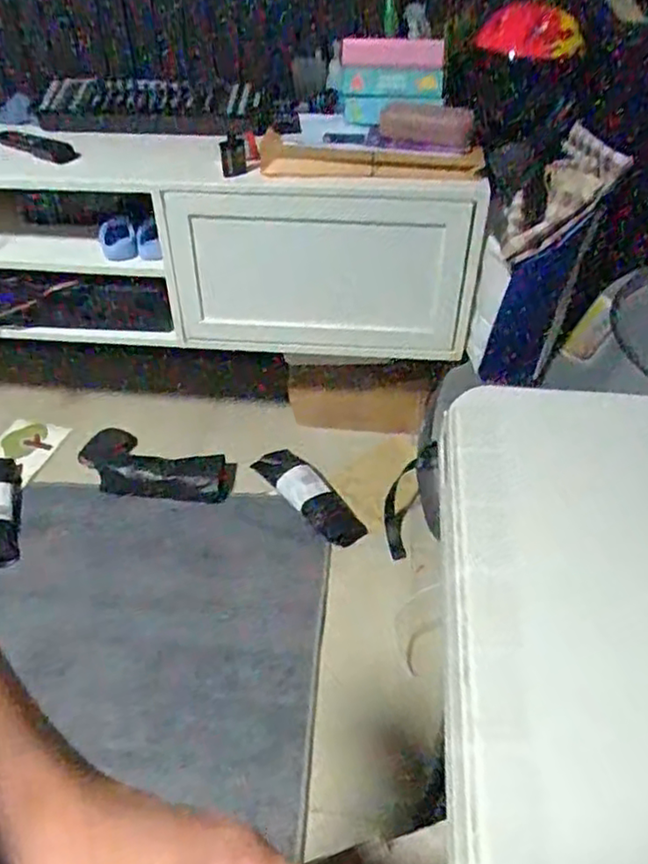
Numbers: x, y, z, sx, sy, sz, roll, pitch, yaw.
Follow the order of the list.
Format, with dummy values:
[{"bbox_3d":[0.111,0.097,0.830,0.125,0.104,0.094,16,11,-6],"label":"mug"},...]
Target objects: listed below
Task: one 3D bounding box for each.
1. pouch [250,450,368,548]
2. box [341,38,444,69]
[{"bbox_3d":[-0.030,0.133,1.396,0.095,0.039,0.284,-30,49,-29],"label":"pouch"},{"bbox_3d":[0.125,-0.696,1.189,0.176,0.043,0.057,-4,42,-4],"label":"box"}]

